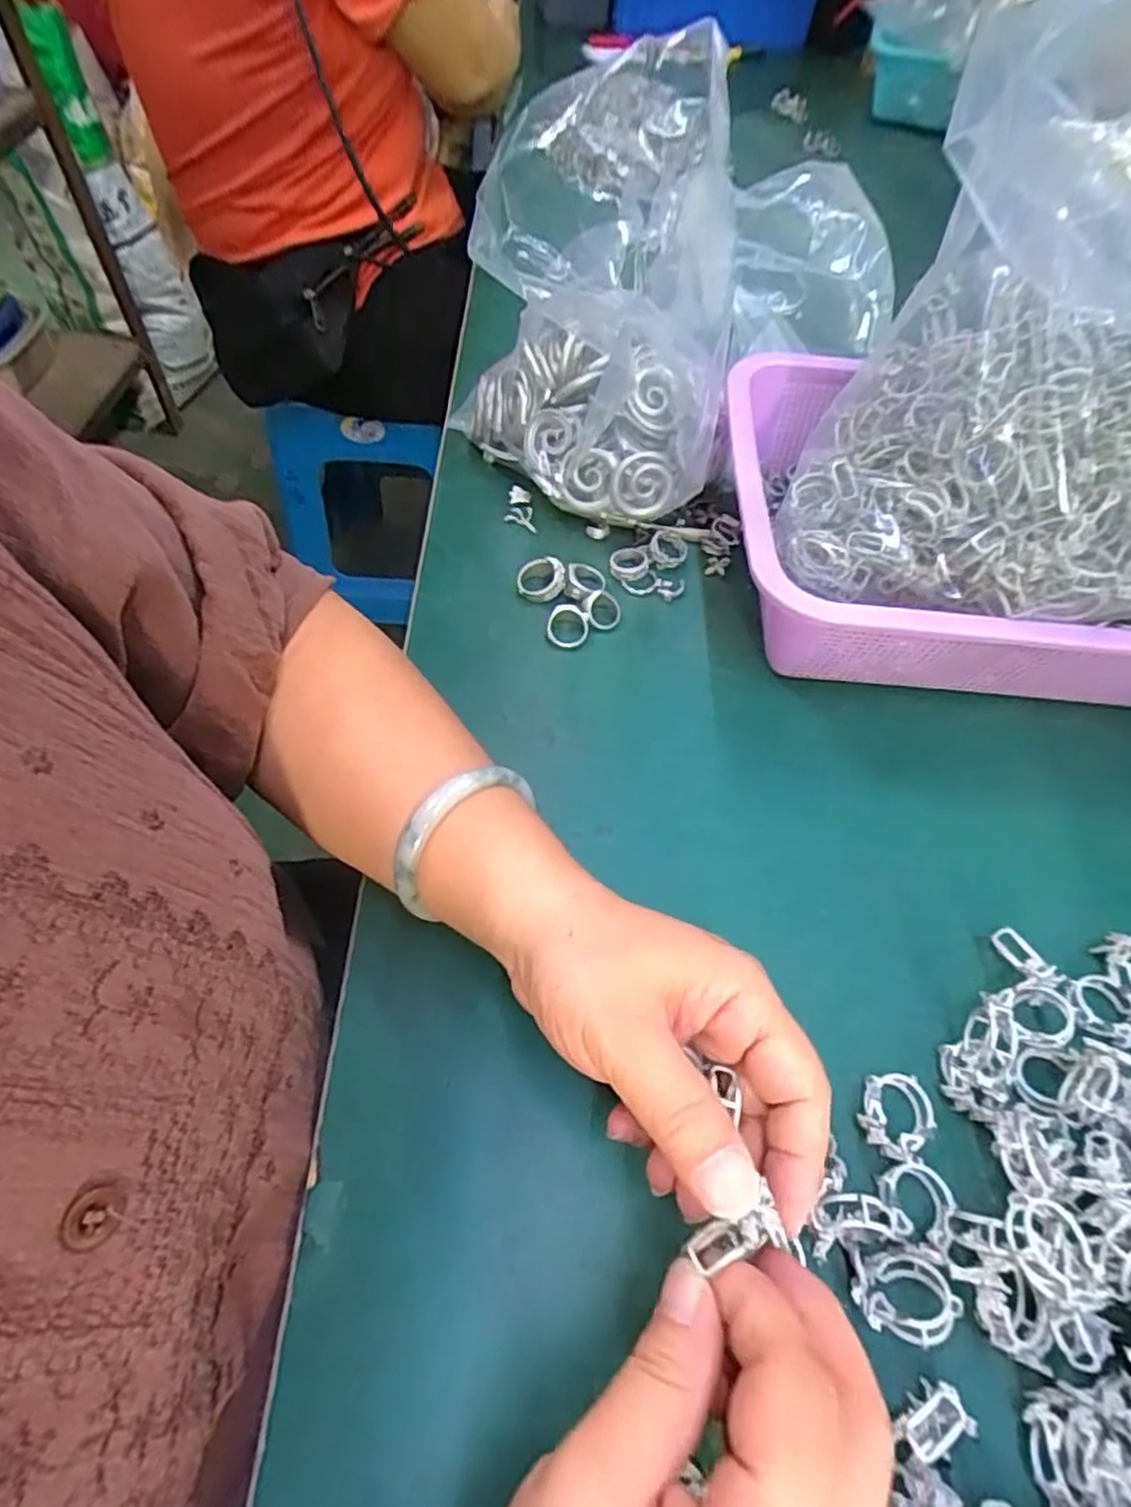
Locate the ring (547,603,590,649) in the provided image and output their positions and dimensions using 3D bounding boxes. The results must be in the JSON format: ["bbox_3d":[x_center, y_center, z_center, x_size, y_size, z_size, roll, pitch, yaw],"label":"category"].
[{"bbox_3d":[0.001,-0.073,0.408,0.024,0.005,0.027,10,78,0],"label":"ring"}]

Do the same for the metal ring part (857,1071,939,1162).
[{"bbox_3d":[0.128,0.140,0.277,0.026,0.012,0.031,22,57,9],"label":"metal ring part"}]

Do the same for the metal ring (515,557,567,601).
[{"bbox_3d":[-0.014,-0.104,0.420,0.027,0.015,0.024,26,58,12],"label":"metal ring"}]

